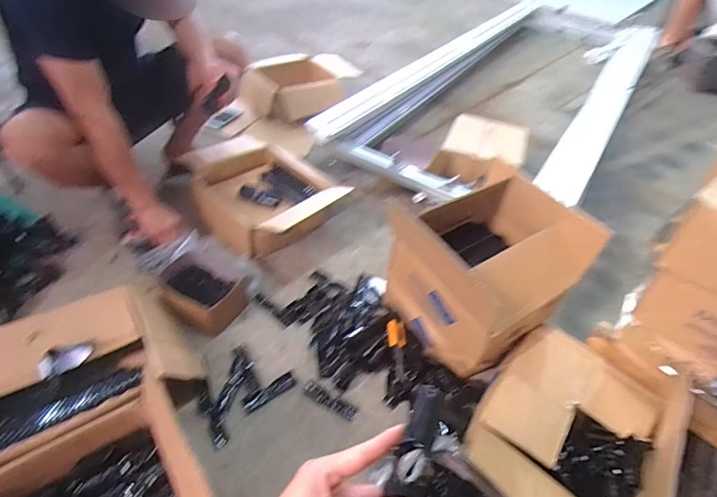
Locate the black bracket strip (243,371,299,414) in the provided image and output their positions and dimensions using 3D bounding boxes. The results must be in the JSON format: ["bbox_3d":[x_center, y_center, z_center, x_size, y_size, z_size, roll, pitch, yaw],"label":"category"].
[{"bbox_3d":[-0.197,0.319,0.904,0.126,0.008,0.033,-26,53,-29],"label":"black bracket strip"}]

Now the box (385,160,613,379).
[{"bbox_3d":[0.270,0.052,0.922,0.290,0.337,0.312,-23,51,-27],"label":"box"}]

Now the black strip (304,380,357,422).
[{"bbox_3d":[-0.063,0.337,0.901,0.128,0.006,0.034,22,46,15],"label":"black strip"}]

